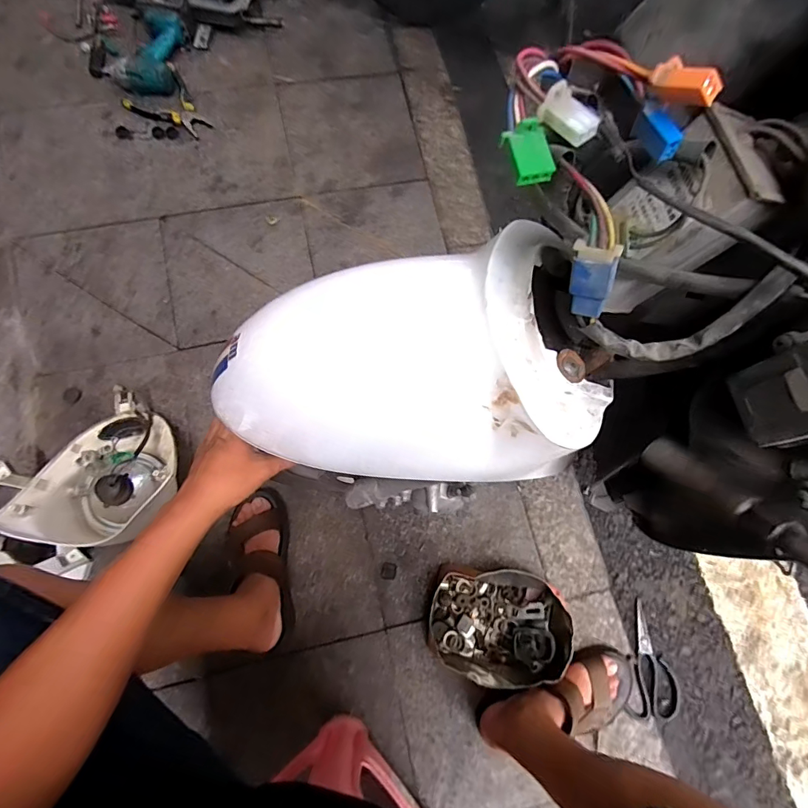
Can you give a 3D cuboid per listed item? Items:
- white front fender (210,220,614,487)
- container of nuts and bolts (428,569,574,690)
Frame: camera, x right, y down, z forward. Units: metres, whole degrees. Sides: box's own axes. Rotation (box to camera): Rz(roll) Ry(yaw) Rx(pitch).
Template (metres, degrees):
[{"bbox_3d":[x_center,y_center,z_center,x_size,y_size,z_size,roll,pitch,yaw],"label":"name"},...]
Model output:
[{"bbox_3d":[-0.012,-0.025,0.353,0.295,0.109,0.177,-4,77,-1],"label":"white front fender"},{"bbox_3d":[0.157,0.370,0.732,0.223,0.077,0.169,4,72,-1],"label":"container of nuts and bolts"}]

